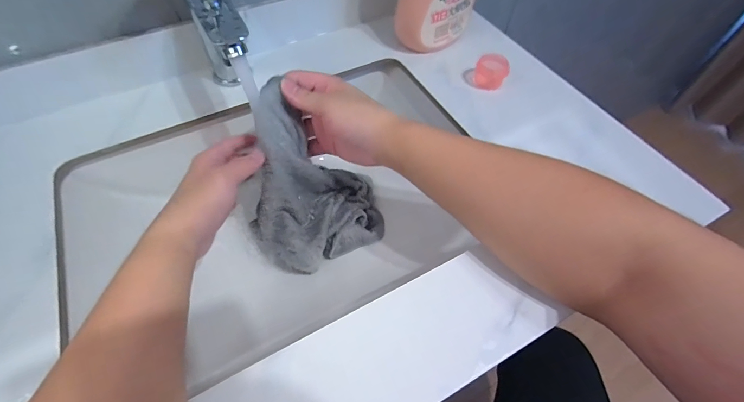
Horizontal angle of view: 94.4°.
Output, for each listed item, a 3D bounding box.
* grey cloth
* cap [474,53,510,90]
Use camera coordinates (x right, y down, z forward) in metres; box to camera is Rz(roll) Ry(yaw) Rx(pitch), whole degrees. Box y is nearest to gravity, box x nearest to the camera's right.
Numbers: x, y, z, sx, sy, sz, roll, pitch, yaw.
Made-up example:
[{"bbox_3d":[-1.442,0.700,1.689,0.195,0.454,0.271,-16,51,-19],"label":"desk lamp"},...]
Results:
[{"bbox_3d":[-0.061,-0.012,0.397,0.139,0.180,0.143,20,59,10],"label":"grey cloth"},{"bbox_3d":[0.158,-0.172,0.457,0.042,0.027,0.042,0,57,0],"label":"cap"}]

